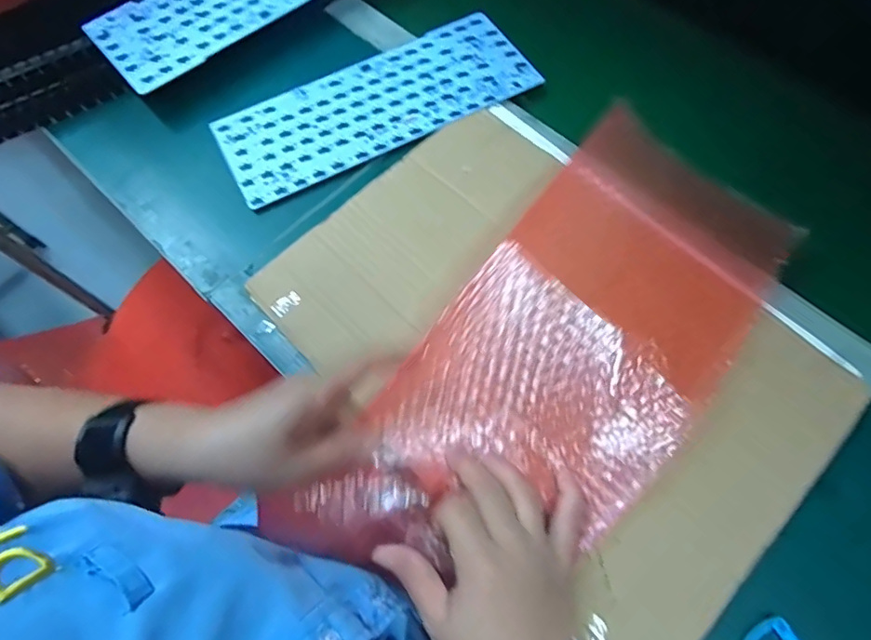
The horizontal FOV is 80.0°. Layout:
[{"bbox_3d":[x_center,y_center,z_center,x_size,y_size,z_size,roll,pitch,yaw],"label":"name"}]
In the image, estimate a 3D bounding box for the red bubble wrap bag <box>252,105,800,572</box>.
[{"bbox_3d":[0.081,0.044,0.365,0.180,0.023,0.374,42,87,-2],"label":"red bubble wrap bag"}]

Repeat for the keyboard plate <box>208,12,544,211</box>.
[{"bbox_3d":[-0.056,-0.213,0.510,0.306,0.004,0.117,-28,68,-10],"label":"keyboard plate"}]

